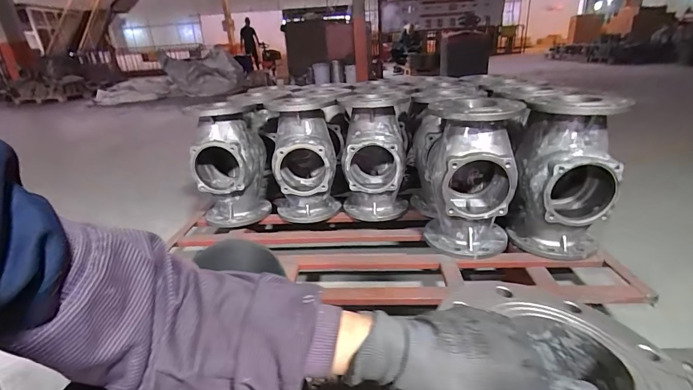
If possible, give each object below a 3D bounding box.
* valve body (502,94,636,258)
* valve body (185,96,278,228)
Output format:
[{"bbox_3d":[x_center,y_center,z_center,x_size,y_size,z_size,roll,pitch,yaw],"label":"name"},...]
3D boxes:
[{"bbox_3d":[0.541,-0.056,0.898,0.204,0.359,0.245,6,25,21],"label":"valve body"},{"bbox_3d":[-0.373,-0.131,1.215,0.266,0.348,0.334,-11,24,-16],"label":"valve body"}]

